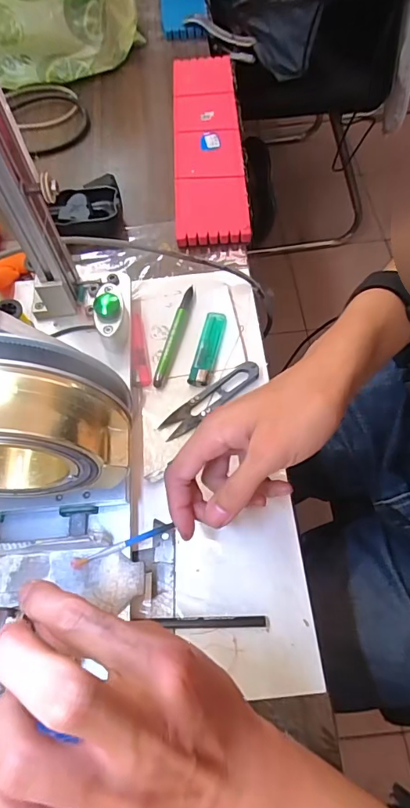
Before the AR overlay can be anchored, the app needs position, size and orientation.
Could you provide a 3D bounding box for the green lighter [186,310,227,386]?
[{"bbox_3d":[0.003,-0.053,0.426,0.019,0.008,0.081,11,64,9],"label":"green lighter"}]

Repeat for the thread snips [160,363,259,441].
[{"bbox_3d":[0.005,-0.005,0.403,0.102,0.009,0.022,-37,67,-14],"label":"thread snips"}]

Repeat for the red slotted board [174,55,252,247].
[{"bbox_3d":[0.003,-0.325,0.559,0.080,0.020,0.329,-4,63,1],"label":"red slotted board"}]

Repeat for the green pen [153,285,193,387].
[{"bbox_3d":[-0.028,-0.069,0.436,0.013,0.013,0.117,11,64,9],"label":"green pen"}]

